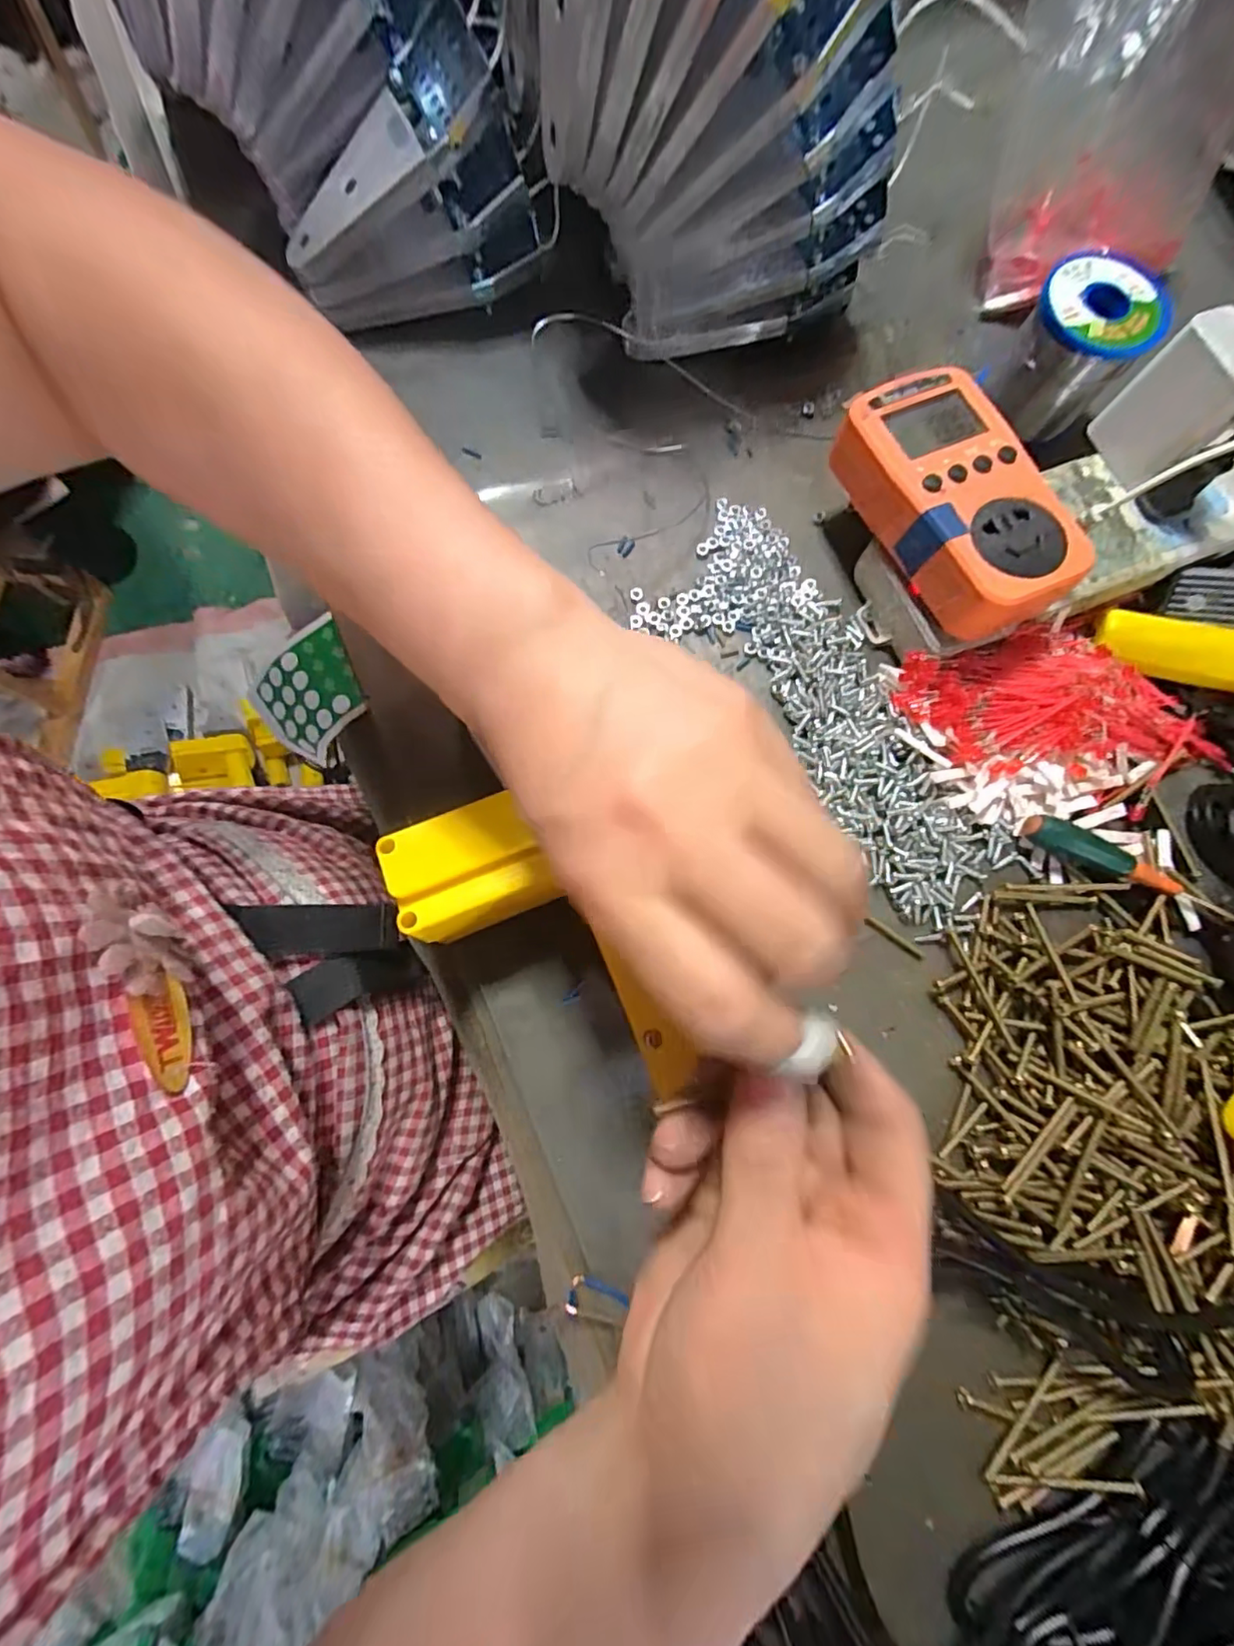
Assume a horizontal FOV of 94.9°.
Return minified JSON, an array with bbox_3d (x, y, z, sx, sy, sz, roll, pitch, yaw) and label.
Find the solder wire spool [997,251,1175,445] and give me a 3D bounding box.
[{"bbox_3d":[0.252,-0.262,0.314,0.059,0.054,0.057,38,81,7],"label":"solder wire spool"}]

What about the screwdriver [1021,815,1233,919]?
[{"bbox_3d":[0.266,0.030,0.277,0.141,0.014,0.013,25,80,5],"label":"screwdriver"}]

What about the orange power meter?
[{"bbox_3d":[0.162,-0.153,0.270,0.064,0.031,0.126,-23,80,-7],"label":"orange power meter"}]

